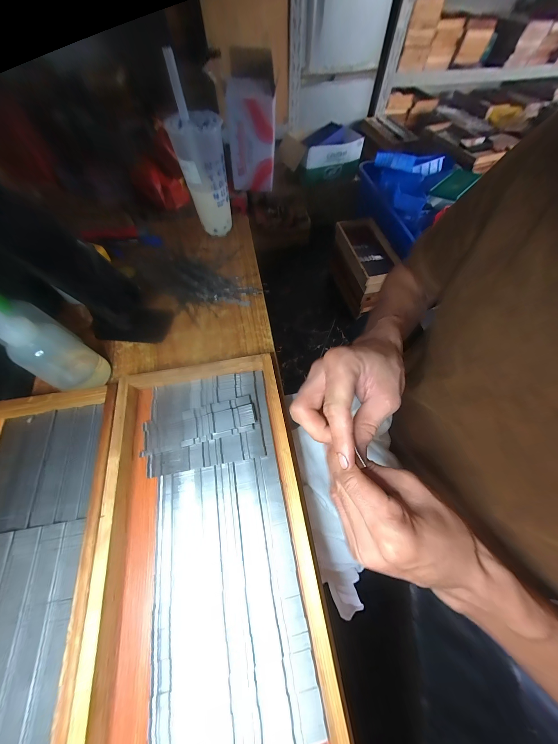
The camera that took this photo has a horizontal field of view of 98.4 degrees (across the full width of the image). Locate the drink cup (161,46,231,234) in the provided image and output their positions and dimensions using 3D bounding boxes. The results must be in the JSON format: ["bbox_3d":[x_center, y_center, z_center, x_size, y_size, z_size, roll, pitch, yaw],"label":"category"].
[{"bbox_3d":[-0.135,-0.354,0.451,0.081,0.171,0.095,-15,63,-7],"label":"drink cup"}]

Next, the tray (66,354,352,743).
[{"bbox_3d":[-0.069,0.182,0.232,0.197,0.031,0.420,-9,61,-5],"label":"tray"}]

